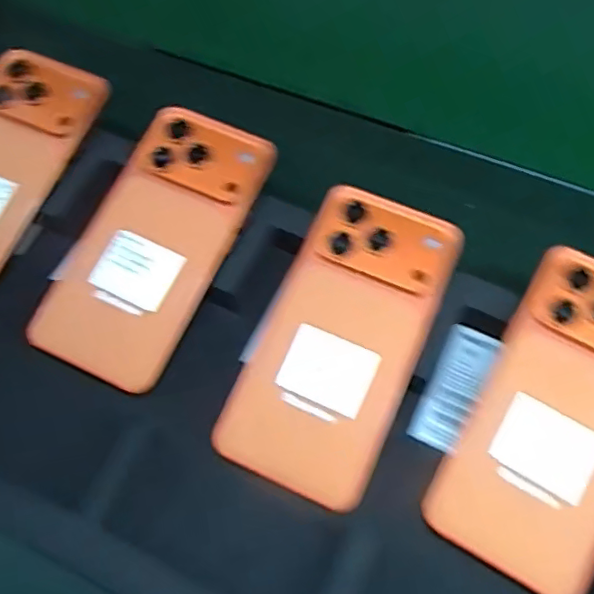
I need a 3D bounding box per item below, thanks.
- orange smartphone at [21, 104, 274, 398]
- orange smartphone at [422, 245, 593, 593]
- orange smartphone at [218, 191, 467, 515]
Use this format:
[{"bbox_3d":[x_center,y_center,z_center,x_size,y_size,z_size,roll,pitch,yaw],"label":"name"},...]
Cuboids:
[{"bbox_3d":[-0.079,-0.031,0.333,0.078,0.009,0.160,25,77,12],"label":"orange smartphone"},{"bbox_3d":[0.132,0.059,0.290,0.078,0.012,0.158,28,78,13],"label":"orange smartphone"},{"bbox_3d":[0.024,0.020,0.308,0.077,0.007,0.163,24,77,11],"label":"orange smartphone"}]

